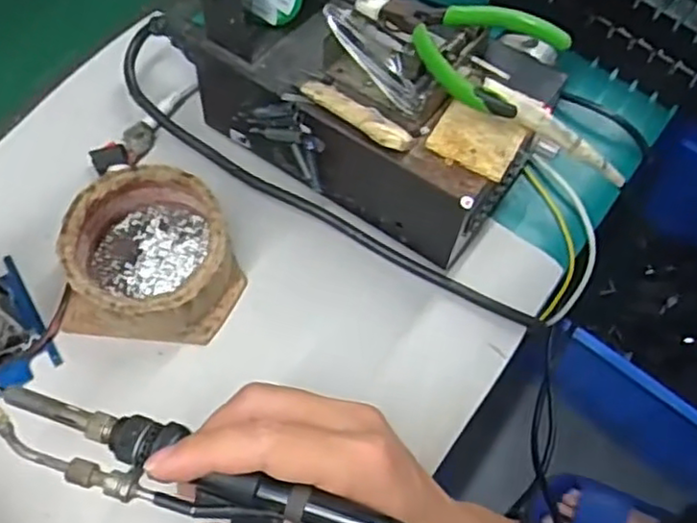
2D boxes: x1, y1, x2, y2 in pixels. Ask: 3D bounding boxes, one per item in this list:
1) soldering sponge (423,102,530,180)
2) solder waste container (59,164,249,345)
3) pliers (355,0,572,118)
[{"bbox_3d":[0.064,-0.061,0.341,0.042,0.005,0.035,27,67,10],"label":"soldering sponge"},{"bbox_3d":[-0.104,-0.003,0.366,0.086,0.044,0.084,10,65,2],"label":"solder waste container"},{"bbox_3d":[0.053,-0.104,0.335,0.106,0.009,0.067,13,61,5],"label":"pliers"}]

